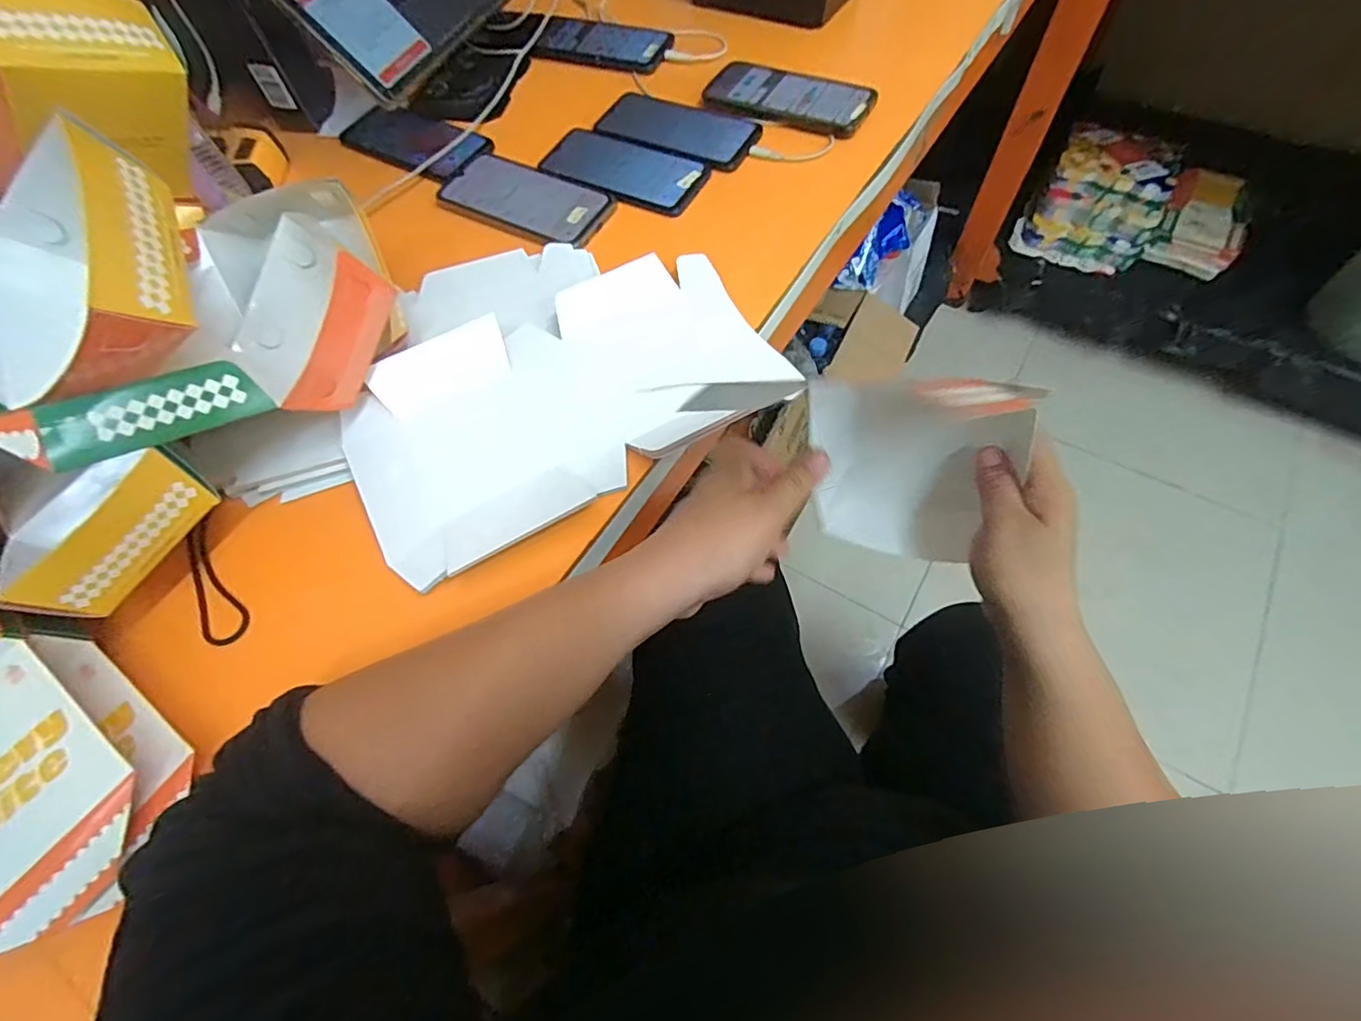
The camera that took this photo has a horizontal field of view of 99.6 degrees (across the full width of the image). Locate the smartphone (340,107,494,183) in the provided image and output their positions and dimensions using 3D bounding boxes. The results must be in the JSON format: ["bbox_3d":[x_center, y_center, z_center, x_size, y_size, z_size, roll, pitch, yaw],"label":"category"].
[{"bbox_3d":[-0.287,-0.397,0.617,0.173,0.012,0.073,29,69,17],"label":"smartphone"}]

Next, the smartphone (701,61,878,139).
[{"bbox_3d":[0.110,-0.432,0.602,0.173,0.012,0.077,25,68,16],"label":"smartphone"}]

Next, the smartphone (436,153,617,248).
[{"bbox_3d":[-0.155,-0.304,0.558,0.174,0.004,0.083,25,68,16],"label":"smartphone"}]

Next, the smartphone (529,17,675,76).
[{"bbox_3d":[-0.093,-0.545,0.672,0.160,0.009,0.079,15,65,12],"label":"smartphone"}]

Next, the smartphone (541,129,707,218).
[{"bbox_3d":[-0.058,-0.340,0.572,0.164,0.010,0.076,27,68,16],"label":"smartphone"}]

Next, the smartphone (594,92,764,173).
[{"bbox_3d":[-0.003,-0.397,0.595,0.166,0.008,0.076,28,68,17],"label":"smartphone"}]

